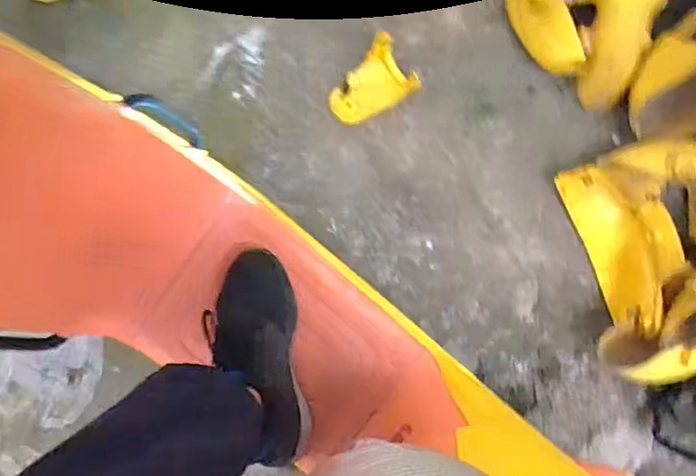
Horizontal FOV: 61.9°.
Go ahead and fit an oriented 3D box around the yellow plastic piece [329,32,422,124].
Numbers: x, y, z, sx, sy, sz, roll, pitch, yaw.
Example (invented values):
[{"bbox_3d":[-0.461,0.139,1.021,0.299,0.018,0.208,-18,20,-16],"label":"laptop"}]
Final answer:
[{"bbox_3d":[0.041,-0.281,1.069,0.157,0.071,0.110,-39,85,-4],"label":"yellow plastic piece"}]

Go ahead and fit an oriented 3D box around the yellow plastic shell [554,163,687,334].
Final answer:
[{"bbox_3d":[0.493,0.011,1.033,0.136,0.107,0.303,-20,84,-3],"label":"yellow plastic shell"}]

